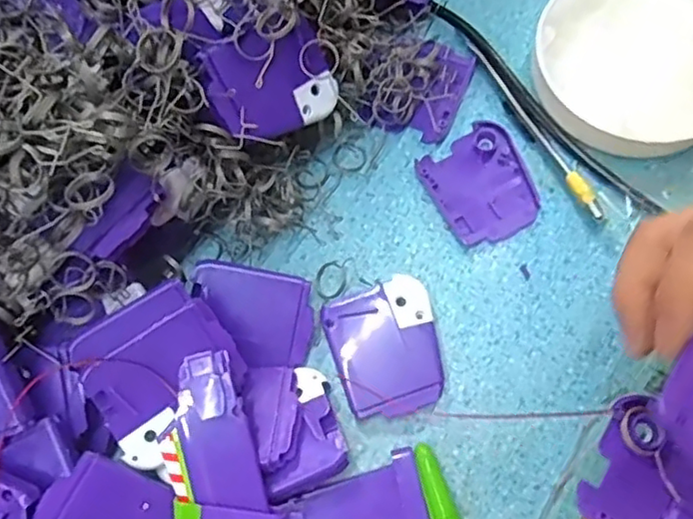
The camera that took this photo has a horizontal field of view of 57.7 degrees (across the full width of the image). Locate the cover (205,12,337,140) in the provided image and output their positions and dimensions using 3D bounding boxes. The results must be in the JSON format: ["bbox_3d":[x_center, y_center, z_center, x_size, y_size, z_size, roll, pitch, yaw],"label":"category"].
[{"bbox_3d":[-0.033,-0.081,0.291,0.060,0.006,0.044,-28,113,-25],"label":"cover"}]

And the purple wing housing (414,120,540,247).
[{"bbox_3d":[0.071,-0.039,0.330,0.051,0.008,0.059,-27,73,-7],"label":"purple wing housing"}]

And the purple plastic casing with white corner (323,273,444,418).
[{"bbox_3d":[0.019,0.041,0.303,0.051,0.012,0.064,-17,72,-4],"label":"purple plastic casing with white corner"}]

